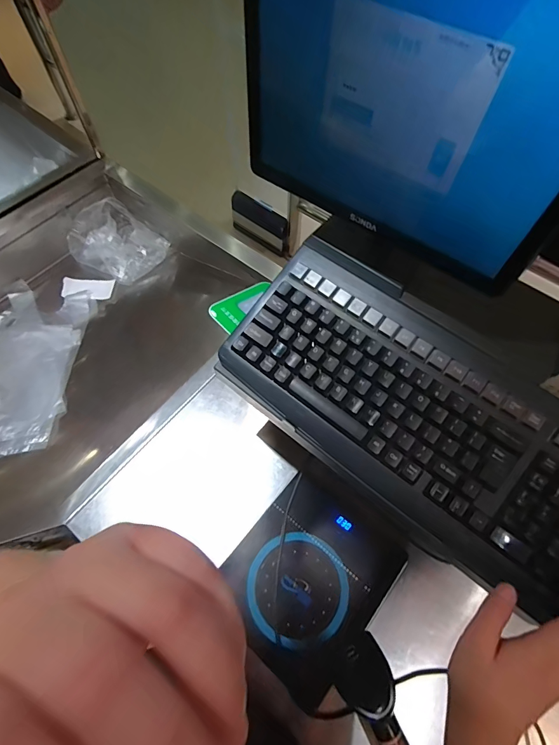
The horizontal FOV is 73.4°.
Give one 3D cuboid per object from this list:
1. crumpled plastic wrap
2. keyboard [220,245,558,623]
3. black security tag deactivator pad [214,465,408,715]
[{"bbox_3d":[-0.396,-0.318,0.913,0.210,0.073,0.176,39,69,17],"label":"crumpled plastic wrap"},{"bbox_3d":[0.124,0.033,0.359,0.377,0.023,0.167,37,86,15],"label":"keyboard"},{"bbox_3d":[0.041,0.285,0.531,0.199,0.029,0.227,37,69,17],"label":"black security tag deactivator pad"}]

